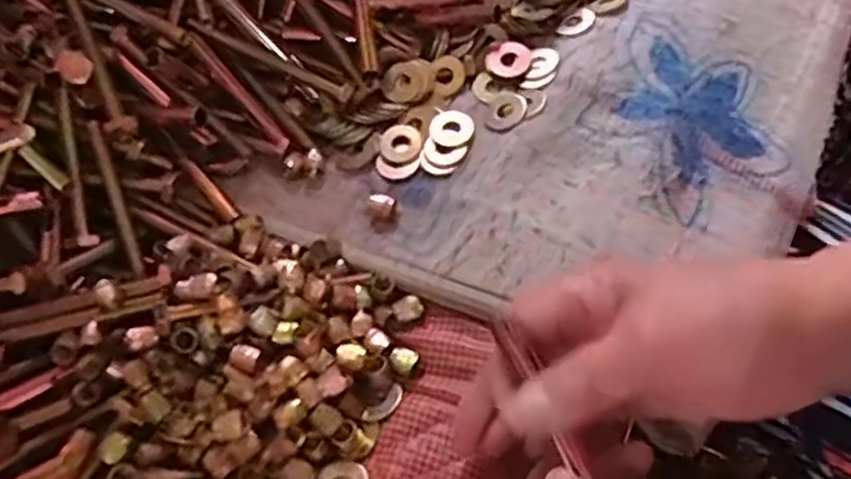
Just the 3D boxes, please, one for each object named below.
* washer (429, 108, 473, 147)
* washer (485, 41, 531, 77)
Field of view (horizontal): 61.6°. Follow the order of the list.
[{"bbox_3d":[0.015,-0.063,0.401,0.025,0.004,0.024,-4,55,5],"label":"washer"},{"bbox_3d":[0.048,-0.106,0.423,0.031,0.008,0.024,11,72,33],"label":"washer"}]

